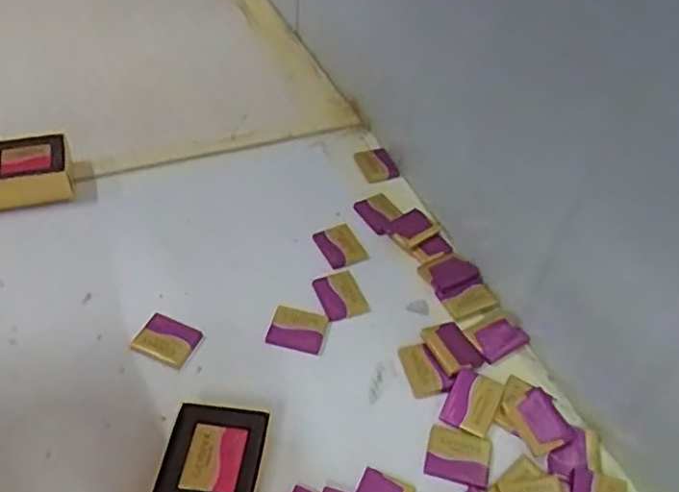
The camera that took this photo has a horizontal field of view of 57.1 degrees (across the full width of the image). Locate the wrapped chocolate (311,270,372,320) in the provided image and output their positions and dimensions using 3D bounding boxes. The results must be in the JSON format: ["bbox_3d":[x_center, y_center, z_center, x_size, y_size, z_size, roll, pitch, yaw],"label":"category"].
[{"bbox_3d":[0.000,0.037,0.482,0.032,0.004,0.043,-16,49,-19],"label":"wrapped chocolate"}]

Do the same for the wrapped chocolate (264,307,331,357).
[{"bbox_3d":[-0.030,0.061,0.456,0.042,0.013,0.029,13,46,9],"label":"wrapped chocolate"}]

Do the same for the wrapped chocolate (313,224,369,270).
[{"bbox_3d":[0.001,0.000,0.517,0.032,0.007,0.045,-18,49,-20],"label":"wrapped chocolate"}]

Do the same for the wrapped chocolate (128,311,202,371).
[{"bbox_3d":[-0.122,0.068,0.444,0.039,0.010,0.034,20,47,15],"label":"wrapped chocolate"}]

